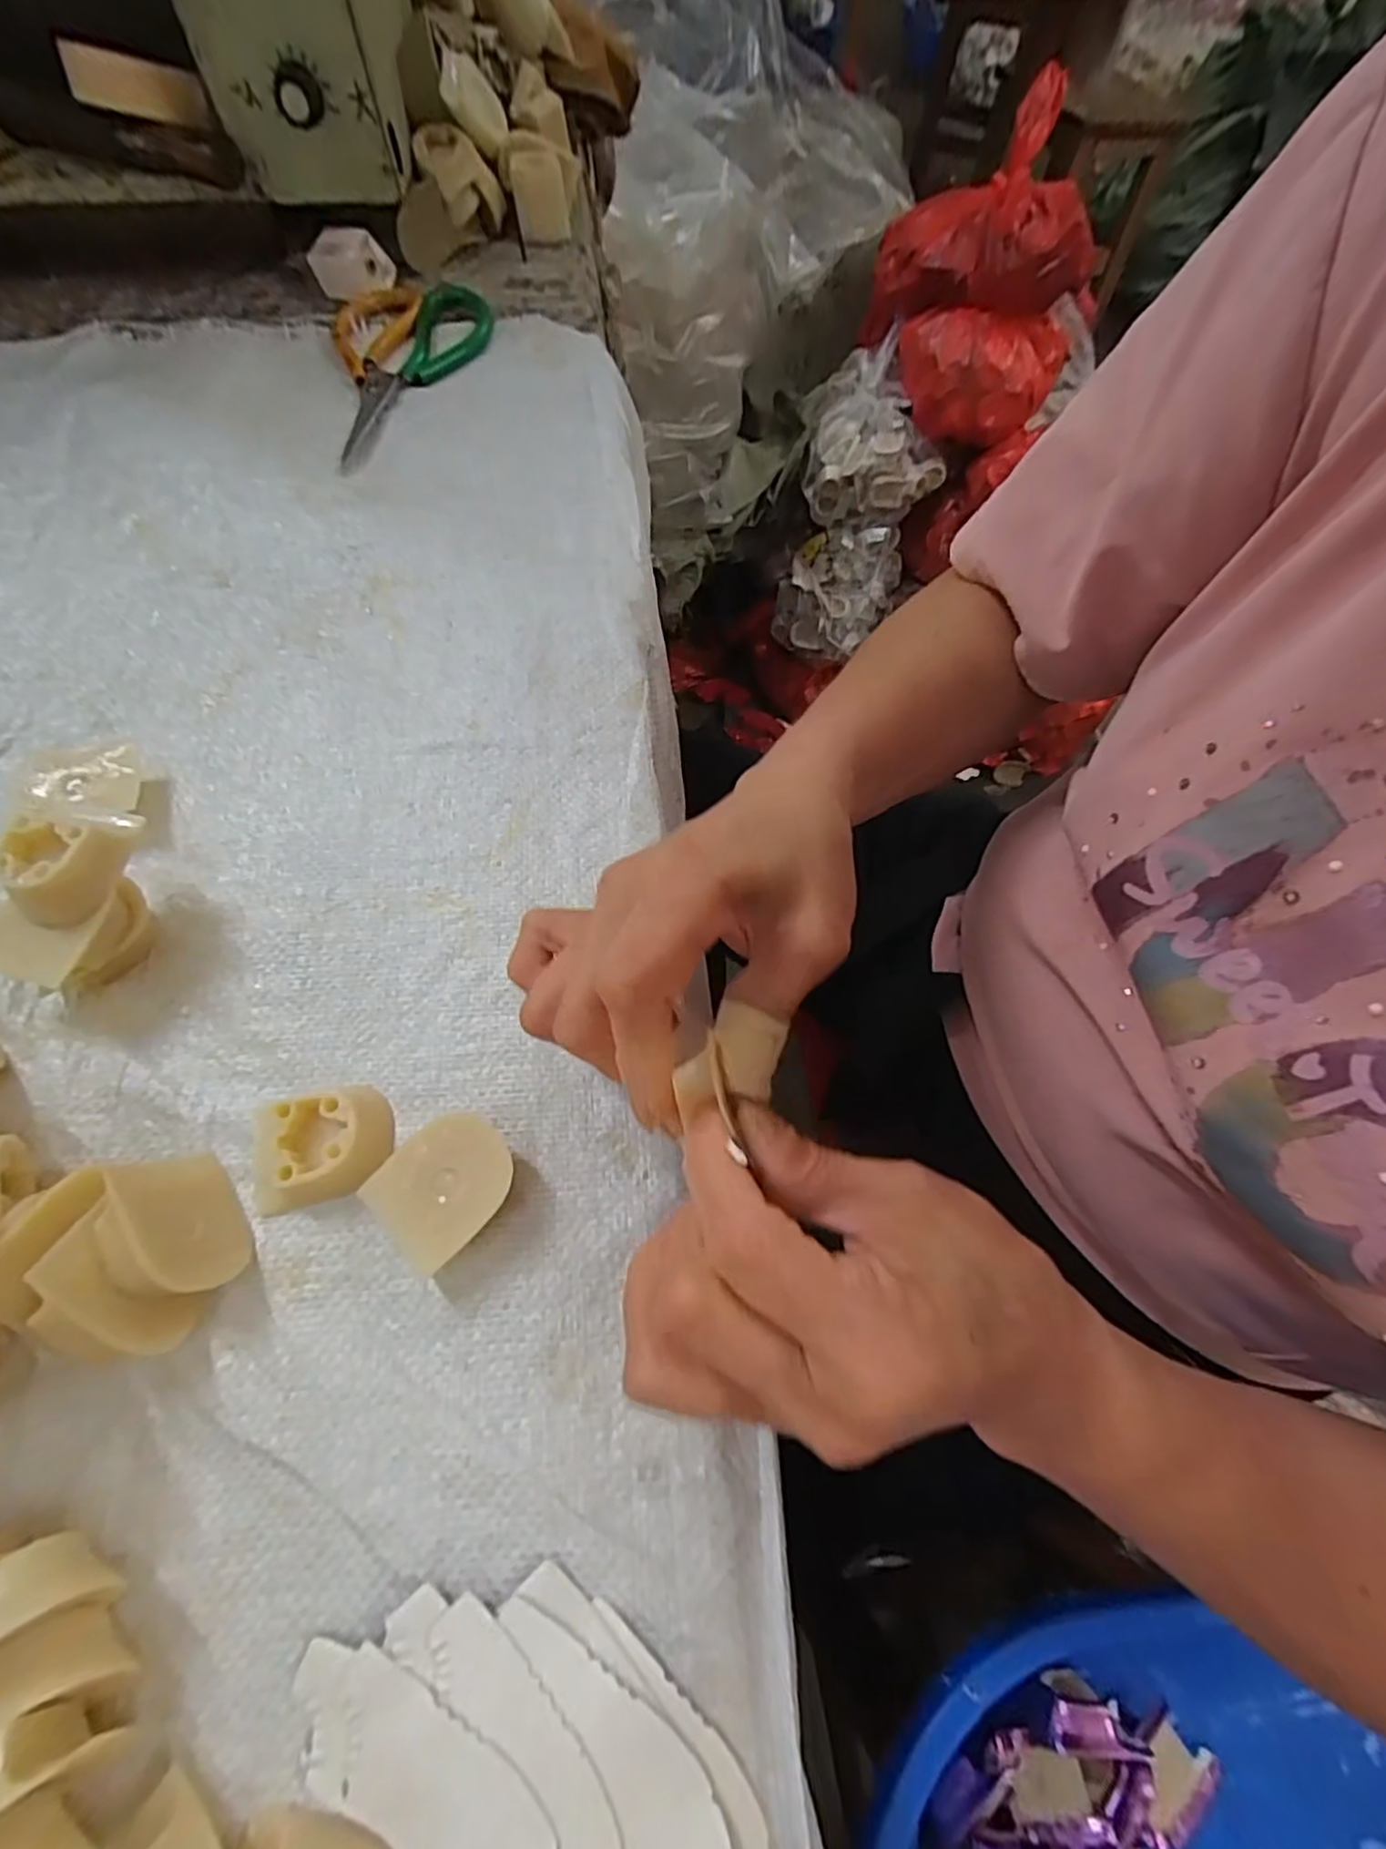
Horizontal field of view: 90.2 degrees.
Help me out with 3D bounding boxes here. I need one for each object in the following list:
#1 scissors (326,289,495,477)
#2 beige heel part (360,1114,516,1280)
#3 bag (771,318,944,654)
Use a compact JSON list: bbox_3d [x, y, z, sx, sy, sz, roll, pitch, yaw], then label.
[{"bbox_3d":[-0.182,-0.355,0.439,0.099,0.008,0.183,-4,65,-2],"label":"scissors"},{"bbox_3d":[-0.084,0.090,0.237,0.039,0.018,0.044,42,71,17],"label":"beige heel part"},{"bbox_3d":[0.255,-0.637,1.046,0.203,0.121,0.436,11,108,5],"label":"bag"}]

